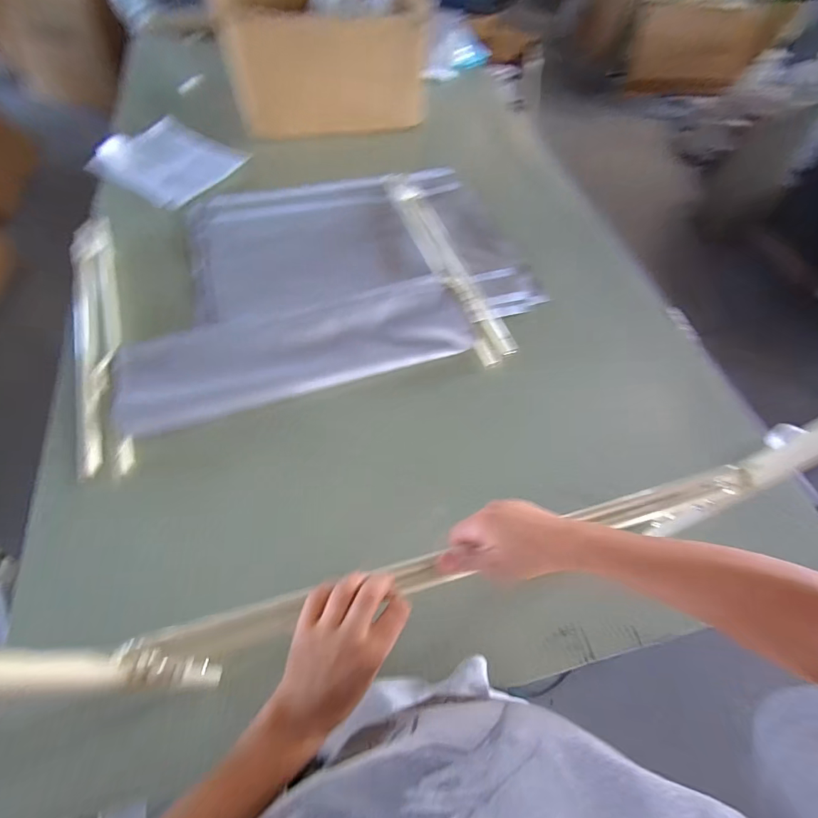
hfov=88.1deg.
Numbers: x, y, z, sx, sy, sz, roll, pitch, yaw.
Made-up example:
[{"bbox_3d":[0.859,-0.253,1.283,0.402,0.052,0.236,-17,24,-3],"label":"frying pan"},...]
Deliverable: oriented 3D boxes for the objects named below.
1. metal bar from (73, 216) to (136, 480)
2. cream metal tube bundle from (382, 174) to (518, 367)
[{"bbox_3d":[-0.572,-0.152,0.776,0.069,0.028,0.618,-18,63,-14],"label":"metal bar"},{"bbox_3d":[0.073,-0.335,0.919,0.081,0.026,0.583,-17,62,-14],"label":"cream metal tube bundle"}]

